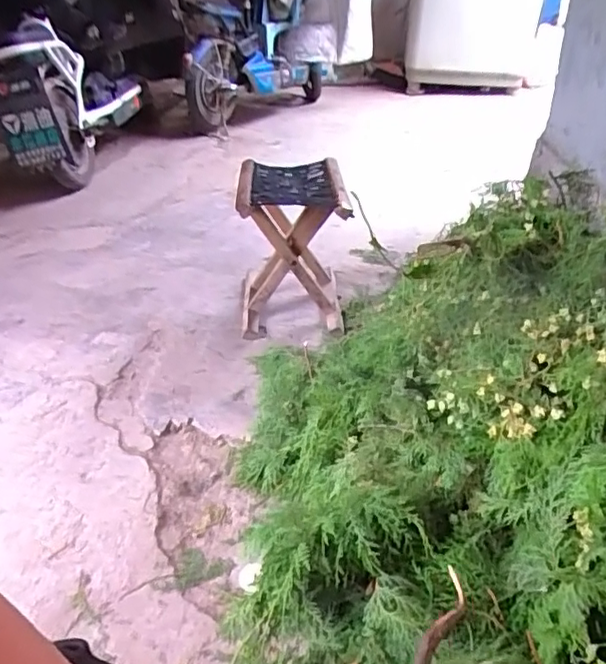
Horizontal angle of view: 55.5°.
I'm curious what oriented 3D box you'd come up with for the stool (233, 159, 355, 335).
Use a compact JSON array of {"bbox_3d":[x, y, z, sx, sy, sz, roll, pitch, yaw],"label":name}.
[{"bbox_3d":[-0.028,-0.187,1.410,0.248,0.392,0.261,0,33,-2],"label":"stool"}]

